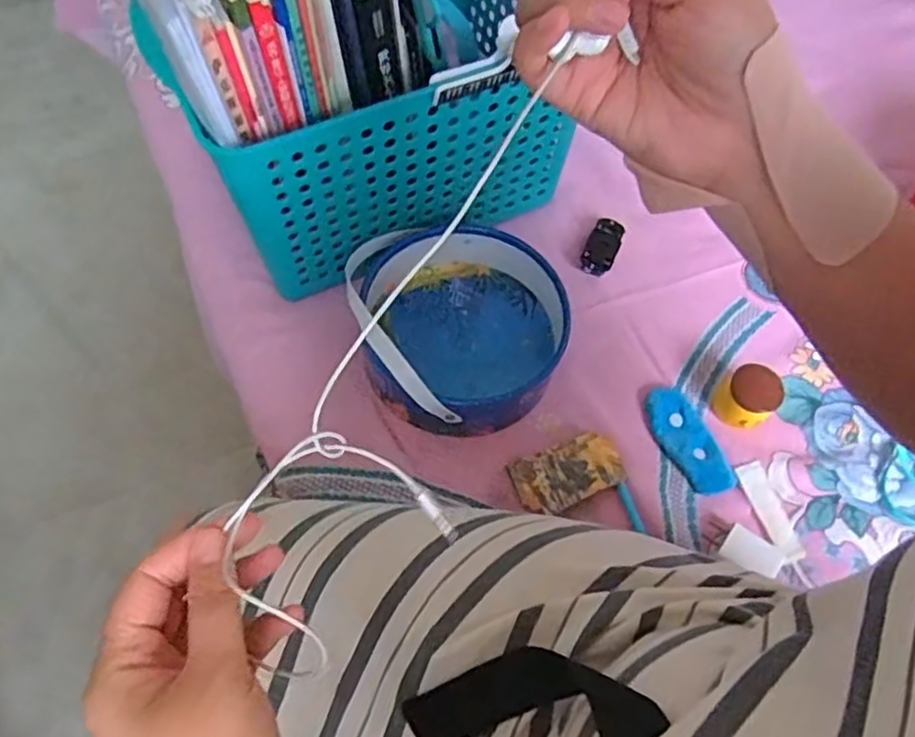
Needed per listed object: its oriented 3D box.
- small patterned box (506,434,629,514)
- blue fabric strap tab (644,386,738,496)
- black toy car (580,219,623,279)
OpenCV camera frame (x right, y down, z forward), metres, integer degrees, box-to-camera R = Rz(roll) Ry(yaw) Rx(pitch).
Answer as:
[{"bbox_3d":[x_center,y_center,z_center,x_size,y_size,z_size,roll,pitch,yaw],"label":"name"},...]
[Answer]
[{"bbox_3d":[0.093,0.091,0.591,0.090,0.022,0.049,-17,64,-13],"label":"small patterned box"},{"bbox_3d":[0.203,0.063,0.612,0.047,0.016,0.101,-21,65,-14],"label":"blue fabric strap tab"},{"bbox_3d":[0.146,-0.123,0.701,0.032,0.018,0.060,23,62,9],"label":"black toy car"}]

